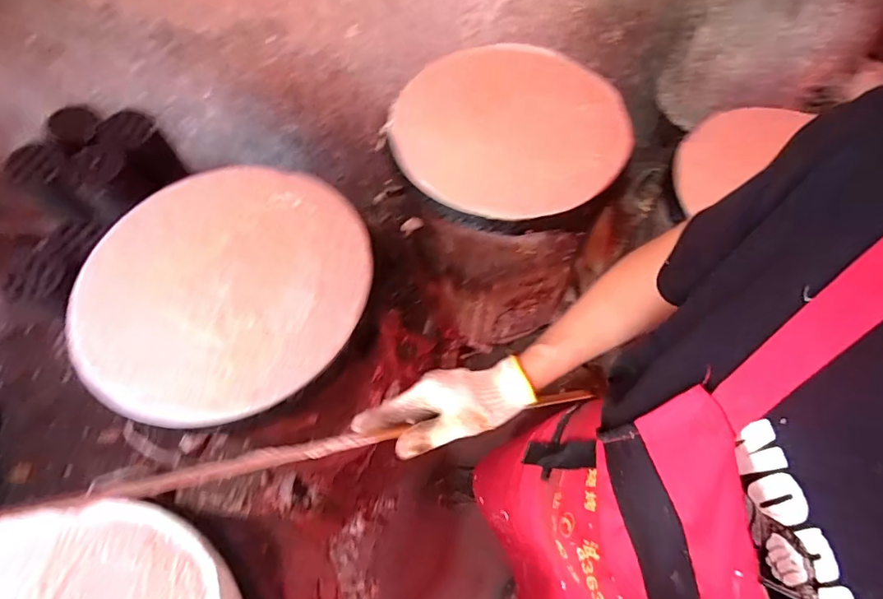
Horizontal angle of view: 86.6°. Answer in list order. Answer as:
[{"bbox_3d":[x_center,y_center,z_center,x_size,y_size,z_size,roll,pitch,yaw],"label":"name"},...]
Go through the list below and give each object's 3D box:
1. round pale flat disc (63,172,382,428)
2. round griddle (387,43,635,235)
[{"bbox_3d":[-0.274,-0.029,0.608,0.340,0.022,0.364,0,63,-1],"label":"round pale flat disc"},{"bbox_3d":[0.110,-0.272,0.757,0.359,0.039,0.374,0,63,-1],"label":"round griddle"}]

